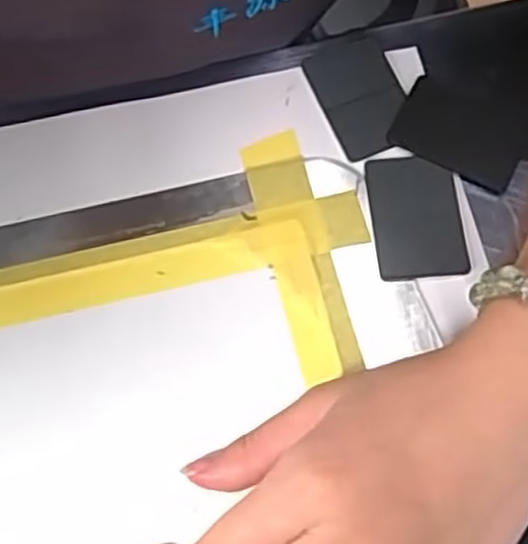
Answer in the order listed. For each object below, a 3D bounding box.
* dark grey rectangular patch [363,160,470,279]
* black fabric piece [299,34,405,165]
[{"bbox_3d":[0.061,-0.022,0.306,0.035,0.004,0.051,-5,70,0],"label":"dark grey rectangular patch"},{"bbox_3d":[0.041,-0.074,0.325,0.035,0.004,0.053,-21,71,-6],"label":"black fabric piece"}]

